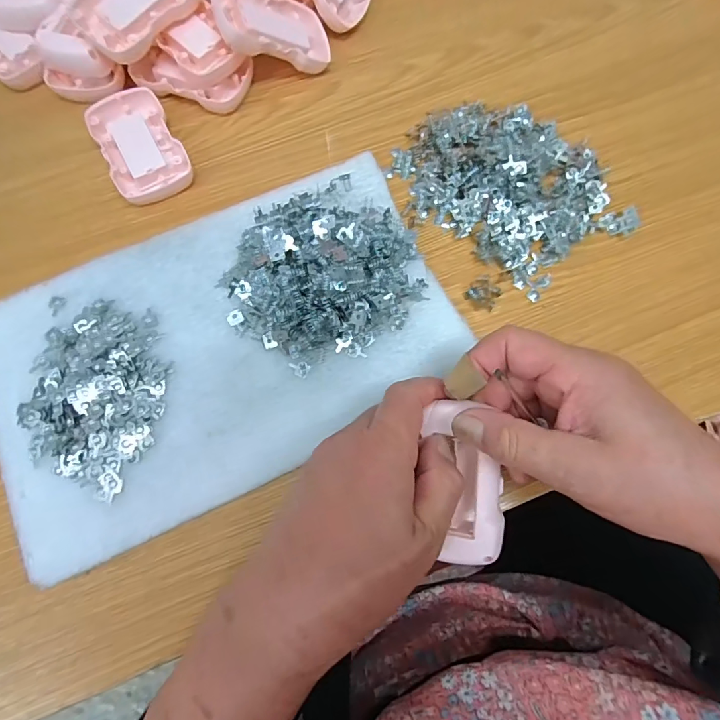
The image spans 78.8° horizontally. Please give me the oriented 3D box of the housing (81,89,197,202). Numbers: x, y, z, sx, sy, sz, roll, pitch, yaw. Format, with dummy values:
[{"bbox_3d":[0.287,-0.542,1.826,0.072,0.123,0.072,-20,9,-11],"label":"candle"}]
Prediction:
[{"bbox_3d":[-0.164,-0.161,0.326,0.053,0.015,0.090,-27,79,-7],"label":"housing"}]

